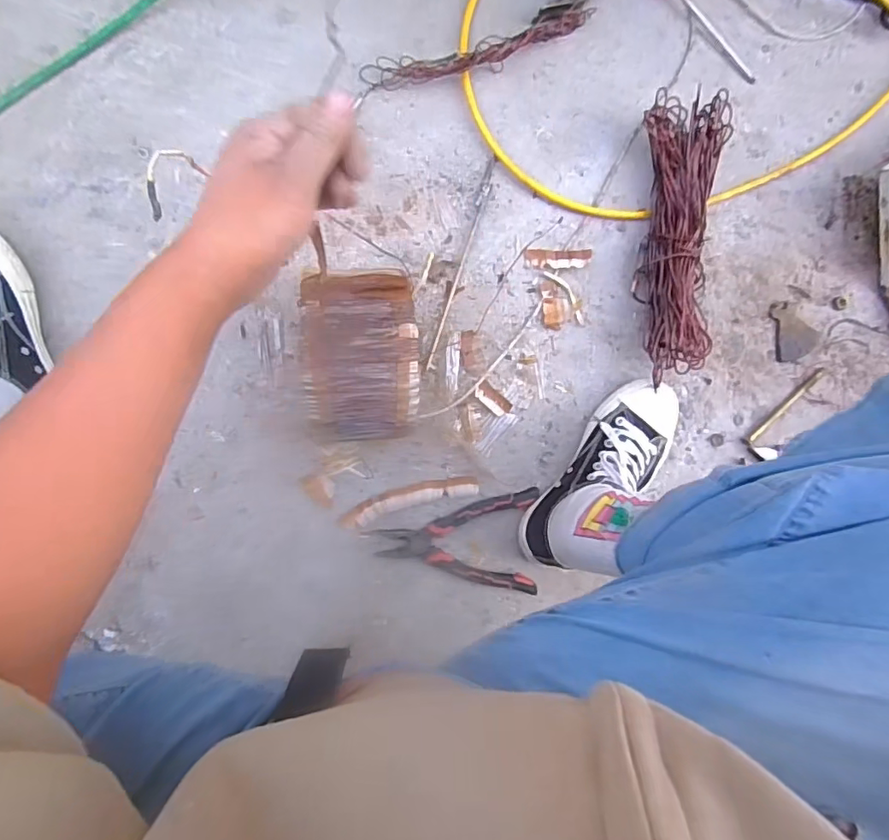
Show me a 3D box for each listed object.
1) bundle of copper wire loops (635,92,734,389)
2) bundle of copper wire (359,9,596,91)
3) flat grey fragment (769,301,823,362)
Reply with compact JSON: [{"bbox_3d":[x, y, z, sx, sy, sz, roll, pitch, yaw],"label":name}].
[{"bbox_3d":[0.273,-0.214,0.624,0.075,0.070,0.312,-1,94,-7],"label":"bundle of copper wire loops"},{"bbox_3d":[0.044,-0.406,0.581,0.264,0.033,0.041,-19,95,-5],"label":"bundle of copper wire"},{"bbox_3d":[0.449,-0.115,0.680,0.060,0.008,0.074,-14,95,-6],"label":"flat grey fragment"}]

